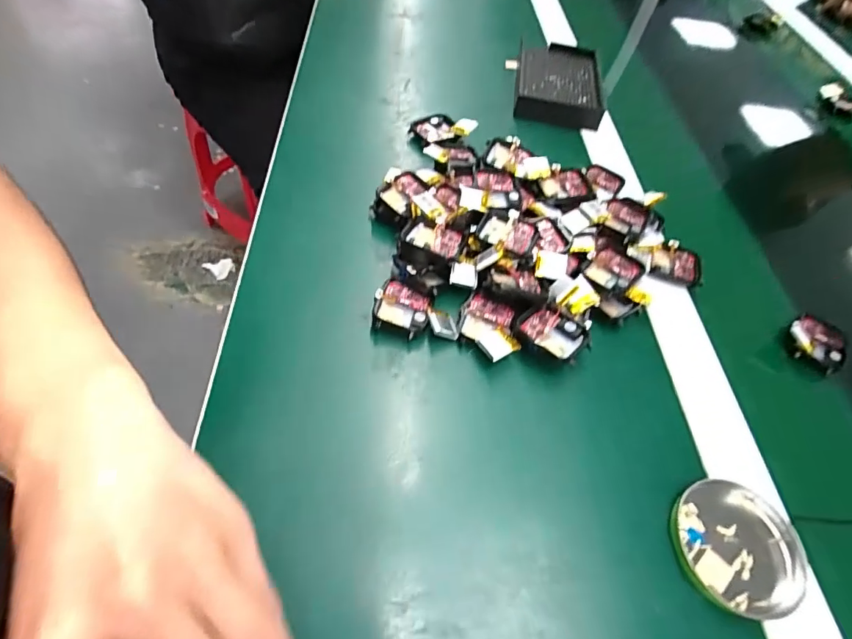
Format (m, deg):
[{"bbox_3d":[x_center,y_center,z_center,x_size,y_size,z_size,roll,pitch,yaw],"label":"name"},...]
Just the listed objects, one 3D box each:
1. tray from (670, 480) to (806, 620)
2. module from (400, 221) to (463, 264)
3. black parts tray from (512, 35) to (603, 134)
[{"bbox_3d":[0.170,0.122,0.245,0.068,0.007,0.064,2,55,-3],"label":"tray"},{"bbox_3d":[0.003,-0.052,0.325,0.042,0.021,0.032,18,55,8],"label":"module"},{"bbox_3d":[0.153,-0.264,0.507,0.100,0.021,0.136,12,55,0],"label":"black parts tray"}]

